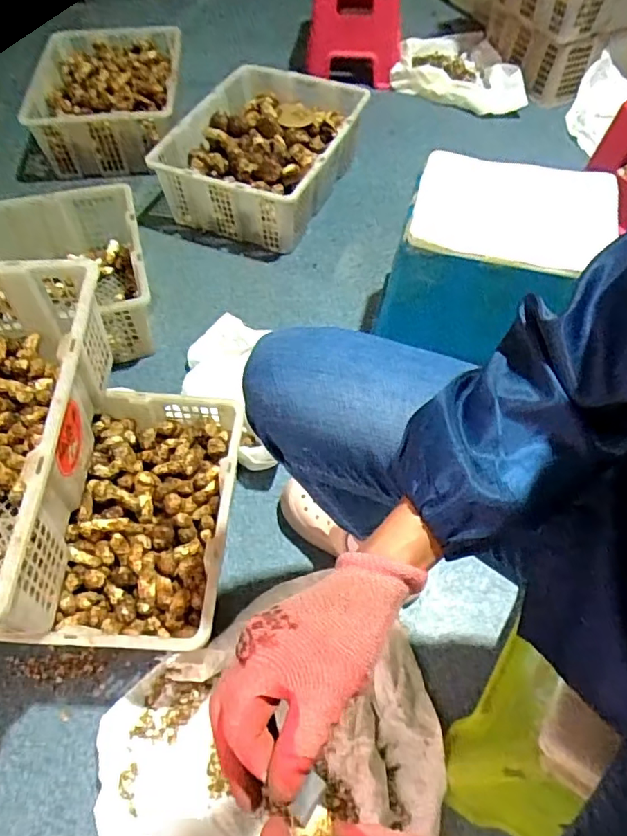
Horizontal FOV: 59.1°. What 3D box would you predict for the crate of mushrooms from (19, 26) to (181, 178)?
[{"bbox_3d":[-0.519,-0.803,1.415,0.339,0.209,0.458,-1,54,1],"label":"crate of mushrooms"}]

